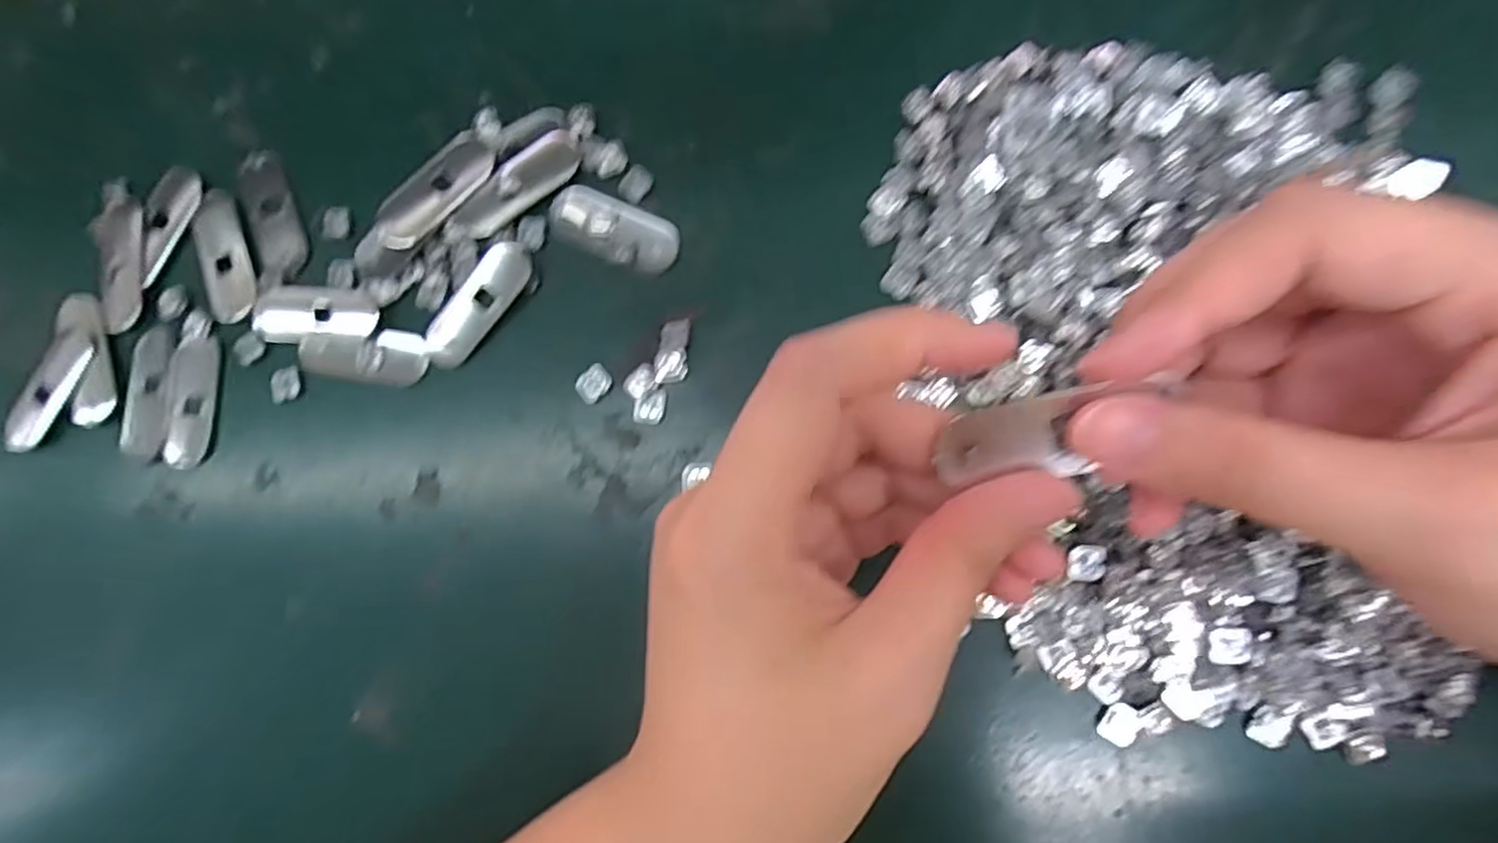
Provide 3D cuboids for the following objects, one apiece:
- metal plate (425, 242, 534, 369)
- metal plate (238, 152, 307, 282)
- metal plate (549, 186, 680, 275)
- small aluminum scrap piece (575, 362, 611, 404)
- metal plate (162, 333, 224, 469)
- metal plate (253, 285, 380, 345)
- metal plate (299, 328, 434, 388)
[{"bbox_3d":[-0.100,-0.043,0.246,0.018,0.004,0.052,41,90,8],"label":"metal plate"},{"bbox_3d":[-0.183,-0.079,0.259,0.018,0.004,0.052,-21,83,4],"label":"metal plate"},{"bbox_3d":[-0.049,-0.070,0.244,0.048,0.004,0.022,23,88,8],"label":"metal plate"},{"bbox_3d":[-0.056,-0.014,0.240,0.013,0.004,0.010,-43,82,1],"label":"small aluminum scrap piece"},{"bbox_3d":[-0.210,-0.008,0.254,0.020,0.004,0.049,1,85,6],"label":"metal plate"},{"bbox_3d":[-0.161,-0.040,0.251,0.048,0.004,0.021,4,85,6],"label":"metal plate"},{"bbox_3d":[-0.142,-0.025,0.249,0.049,0.004,0.020,7,86,7],"label":"metal plate"}]

